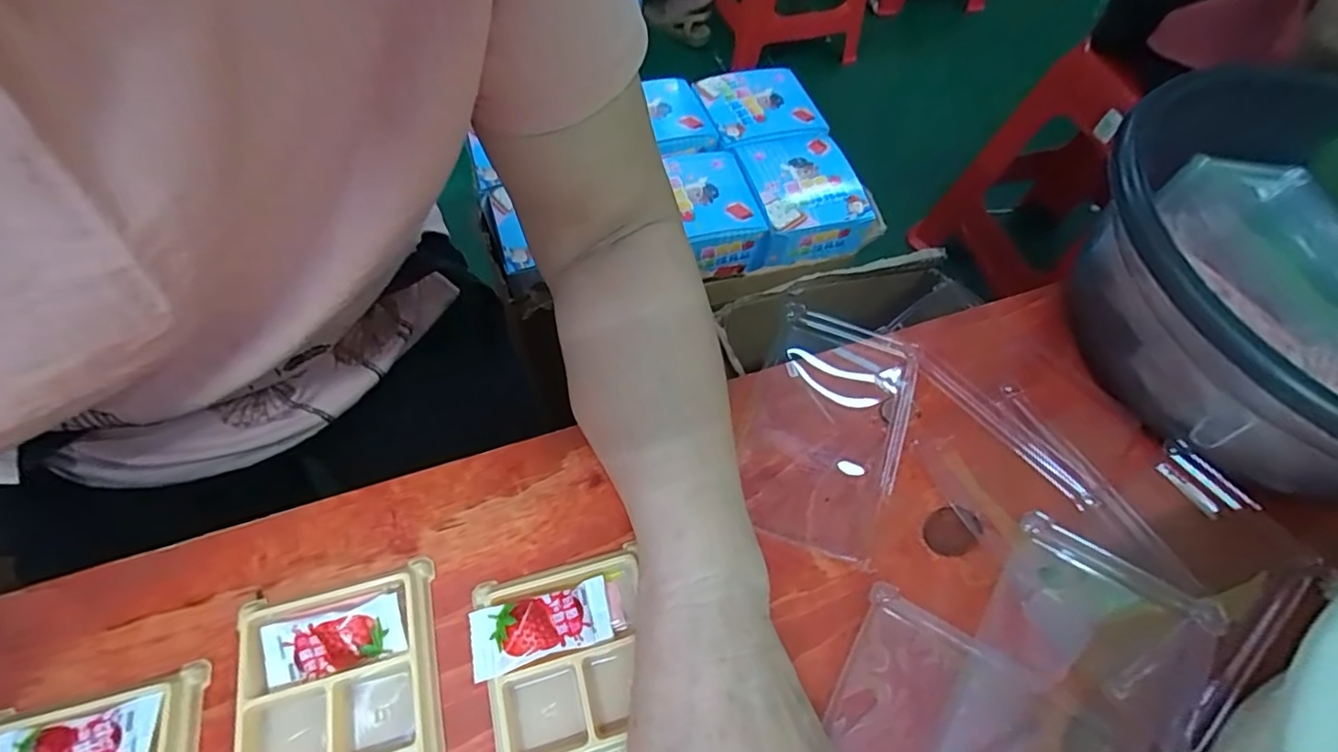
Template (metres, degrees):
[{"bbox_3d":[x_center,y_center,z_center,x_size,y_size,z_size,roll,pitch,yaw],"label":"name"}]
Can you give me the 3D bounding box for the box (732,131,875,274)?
[{"bbox_3d":[0.175,-0.245,0.824,0.148,0.089,0.163,-11,61,-10],"label":"box"}]

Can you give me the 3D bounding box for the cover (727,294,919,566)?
[{"bbox_3d":[0.081,0.024,0.318,0.087,0.015,0.135,21,61,8],"label":"cover"}]

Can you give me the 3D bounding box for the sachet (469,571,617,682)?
[{"bbox_3d":[-0.055,0.110,0.258,0.059,0.013,0.026,-14,62,-11],"label":"sachet"}]

